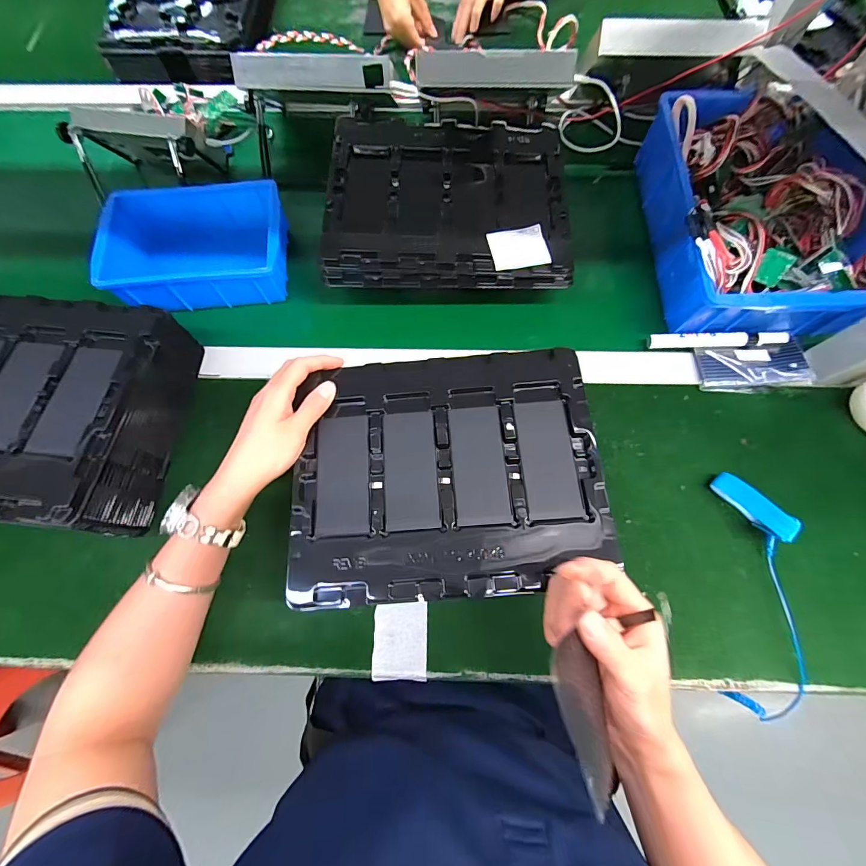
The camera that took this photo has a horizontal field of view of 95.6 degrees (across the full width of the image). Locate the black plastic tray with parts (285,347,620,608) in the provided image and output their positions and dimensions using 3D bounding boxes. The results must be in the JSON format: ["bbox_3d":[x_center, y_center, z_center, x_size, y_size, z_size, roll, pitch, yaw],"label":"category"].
[{"bbox_3d":[0.012,0.031,0.352,0.268,0.016,0.214,-4,74,0],"label":"black plastic tray with parts"}]

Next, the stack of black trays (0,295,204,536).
[{"bbox_3d":[-0.412,-0.028,0.396,0.266,0.095,0.213,7,74,3],"label":"stack of black trays"}]

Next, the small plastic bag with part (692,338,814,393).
[{"bbox_3d":[0.356,-0.075,0.433,0.117,0.017,0.052,-5,74,0],"label":"small plastic bag with part"}]

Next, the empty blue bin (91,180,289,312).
[{"bbox_3d":[-0.273,-0.220,0.474,0.198,0.072,0.131,-5,74,0],"label":"empty blue bin"}]

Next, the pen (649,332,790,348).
[{"bbox_3d":[0.317,-0.105,0.438,0.139,0.018,0.016,1,74,2],"label":"pen"}]

